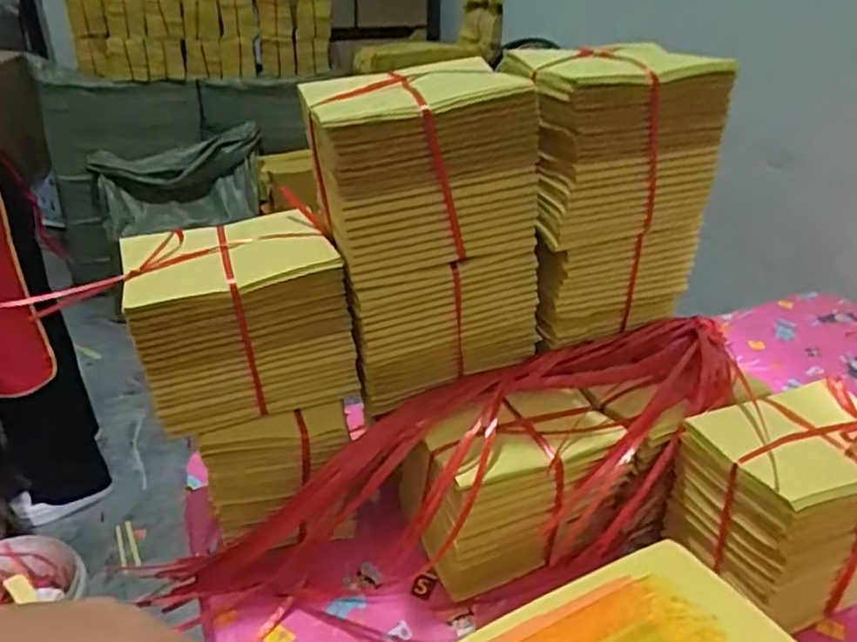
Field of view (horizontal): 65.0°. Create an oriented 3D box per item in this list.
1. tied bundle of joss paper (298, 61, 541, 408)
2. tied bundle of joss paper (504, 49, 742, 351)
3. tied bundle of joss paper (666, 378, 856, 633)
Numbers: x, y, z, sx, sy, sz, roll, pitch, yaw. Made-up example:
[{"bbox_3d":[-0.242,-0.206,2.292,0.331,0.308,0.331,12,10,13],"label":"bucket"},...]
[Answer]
[{"bbox_3d":[-0.002,-0.071,0.559,0.171,0.247,0.092,-13,33,-24],"label":"tied bundle of joss paper"},{"bbox_3d":[0.152,-0.111,0.607,0.177,0.243,0.110,-13,32,-24],"label":"tied bundle of joss paper"},{"bbox_3d":[0.309,0.149,0.569,0.161,0.137,0.123,-9,31,-17],"label":"tied bundle of joss paper"}]

